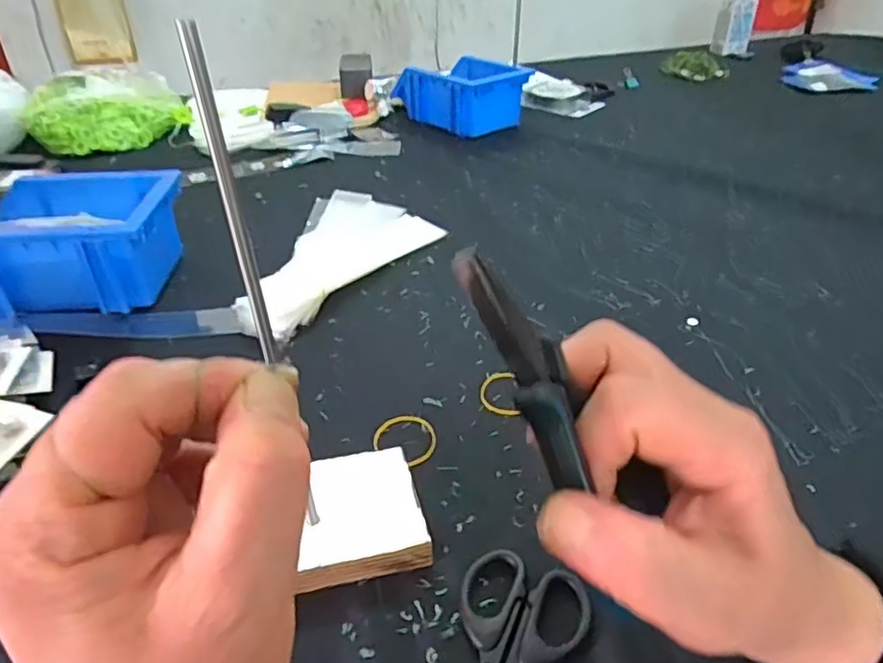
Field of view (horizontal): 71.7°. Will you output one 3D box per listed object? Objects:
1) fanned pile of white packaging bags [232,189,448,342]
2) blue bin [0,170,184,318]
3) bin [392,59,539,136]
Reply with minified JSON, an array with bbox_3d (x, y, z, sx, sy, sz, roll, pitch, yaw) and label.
[{"bbox_3d":[-0.116,-0.076,0.576,0.135,0.021,0.233,21,41,27],"label":"fanned pile of white packaging bags"},{"bbox_3d":[-0.323,-0.074,0.524,0.170,0.076,0.119,-1,36,-1],"label":"blue bin"},{"bbox_3d":[0.030,-0.352,0.905,0.134,0.074,0.171,-20,41,-25],"label":"bin"}]

